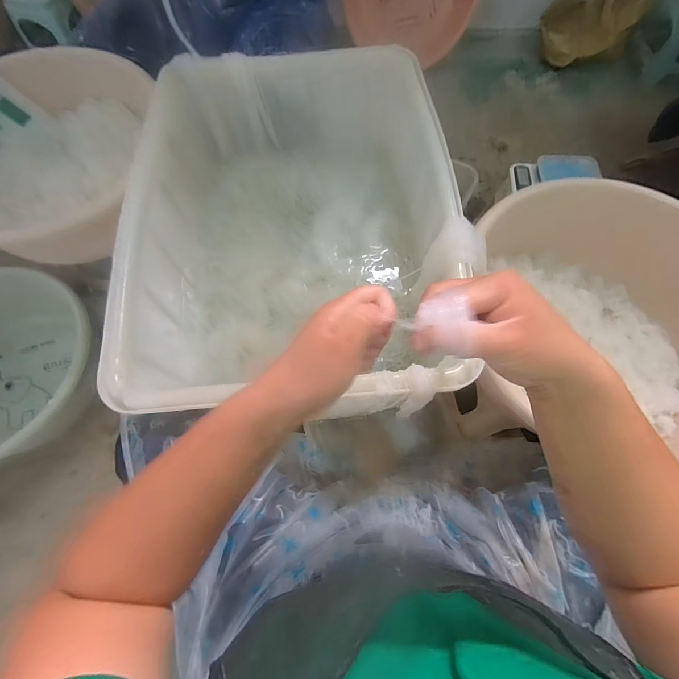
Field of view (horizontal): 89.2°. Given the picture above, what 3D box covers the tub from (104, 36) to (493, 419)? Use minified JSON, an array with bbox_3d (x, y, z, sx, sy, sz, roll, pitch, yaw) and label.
[{"bbox_3d":[-0.076,-0.211,0.644,0.511,0.200,0.691,-3,69,0],"label":"tub"}]

